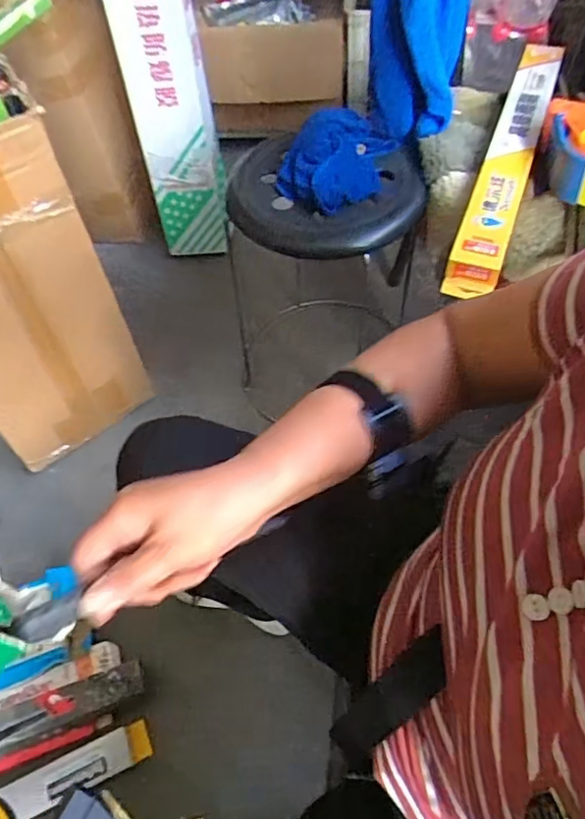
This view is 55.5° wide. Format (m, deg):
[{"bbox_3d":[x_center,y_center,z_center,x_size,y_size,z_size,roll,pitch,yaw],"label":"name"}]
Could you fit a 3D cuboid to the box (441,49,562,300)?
[{"bbox_3d":[0.295,-0.348,0.746,0.058,0.035,0.512,17,60,14],"label":"box"}]

